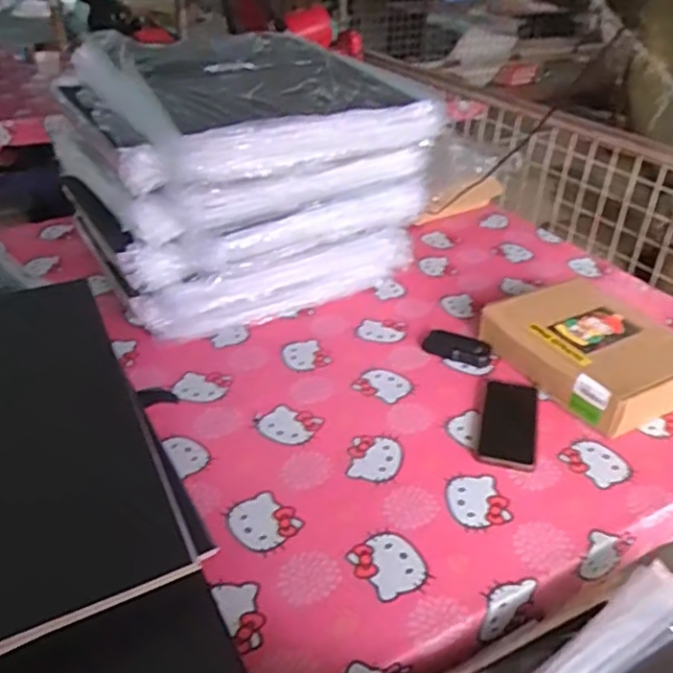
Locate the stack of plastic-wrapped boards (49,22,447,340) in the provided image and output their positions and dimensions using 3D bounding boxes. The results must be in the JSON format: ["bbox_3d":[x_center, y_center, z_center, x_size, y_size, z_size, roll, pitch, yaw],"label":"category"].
[{"bbox_3d":[-0.172,-0.286,1.154,0.518,0.379,0.544,-17,38,-25],"label":"stack of plastic-wrapped boards"}]

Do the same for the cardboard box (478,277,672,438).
[{"bbox_3d":[0.392,0.022,0.974,0.237,0.079,0.275,-16,38,-24],"label":"cardboard box"}]

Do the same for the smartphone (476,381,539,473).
[{"bbox_3d":[0.238,0.117,0.882,0.074,0.007,0.174,10,35,13],"label":"smartphone"}]

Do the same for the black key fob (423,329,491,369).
[{"bbox_3d":[0.195,0.020,1.027,0.108,0.021,0.059,17,37,21],"label":"black key fob"}]

